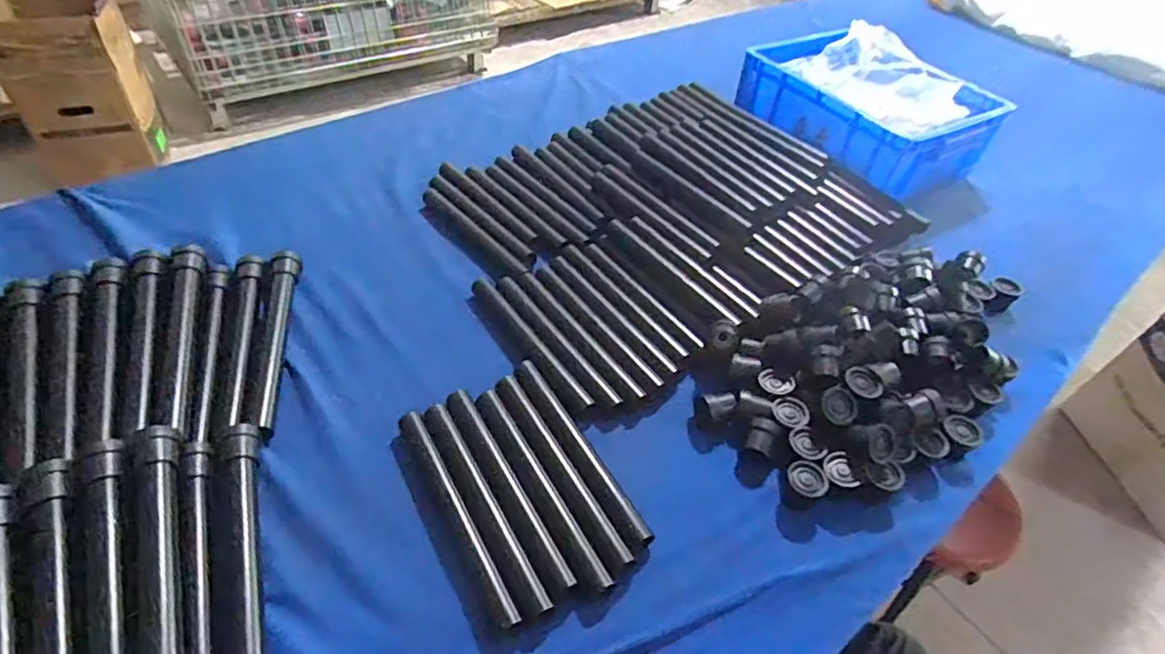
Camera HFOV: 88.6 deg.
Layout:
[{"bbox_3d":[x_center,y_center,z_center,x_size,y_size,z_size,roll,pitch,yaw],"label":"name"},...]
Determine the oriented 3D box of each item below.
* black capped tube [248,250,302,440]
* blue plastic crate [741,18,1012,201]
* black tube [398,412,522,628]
[{"bbox_3d":[-0.324,0.009,0.631,0.030,0.023,0.250,-7,47,-12],"label":"black capped tube"},{"bbox_3d":[0.447,-0.360,0.936,0.235,0.113,0.335,-21,51,-24],"label":"blue plastic crate"},{"bbox_3d":[-0.111,0.157,0.513,0.019,0.015,0.215,-21,52,-24],"label":"black tube"}]

